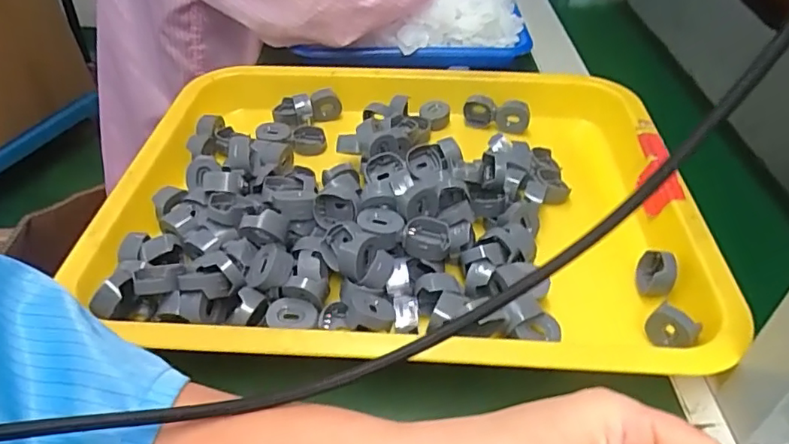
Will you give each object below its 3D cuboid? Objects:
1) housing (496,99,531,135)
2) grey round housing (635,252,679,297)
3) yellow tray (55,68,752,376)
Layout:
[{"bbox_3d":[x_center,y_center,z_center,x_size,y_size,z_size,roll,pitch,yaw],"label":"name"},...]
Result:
[{"bbox_3d":[0.100,-0.089,0.466,0.028,0.025,0.015,11,44,13],"label":"housing"},{"bbox_3d":[0.160,0.032,0.338,0.017,0.026,0.025,8,43,9],"label":"grey round housing"},{"bbox_3d":[0.013,-0.027,0.394,0.396,0.049,0.304,3,42,4],"label":"yellow tray"}]

